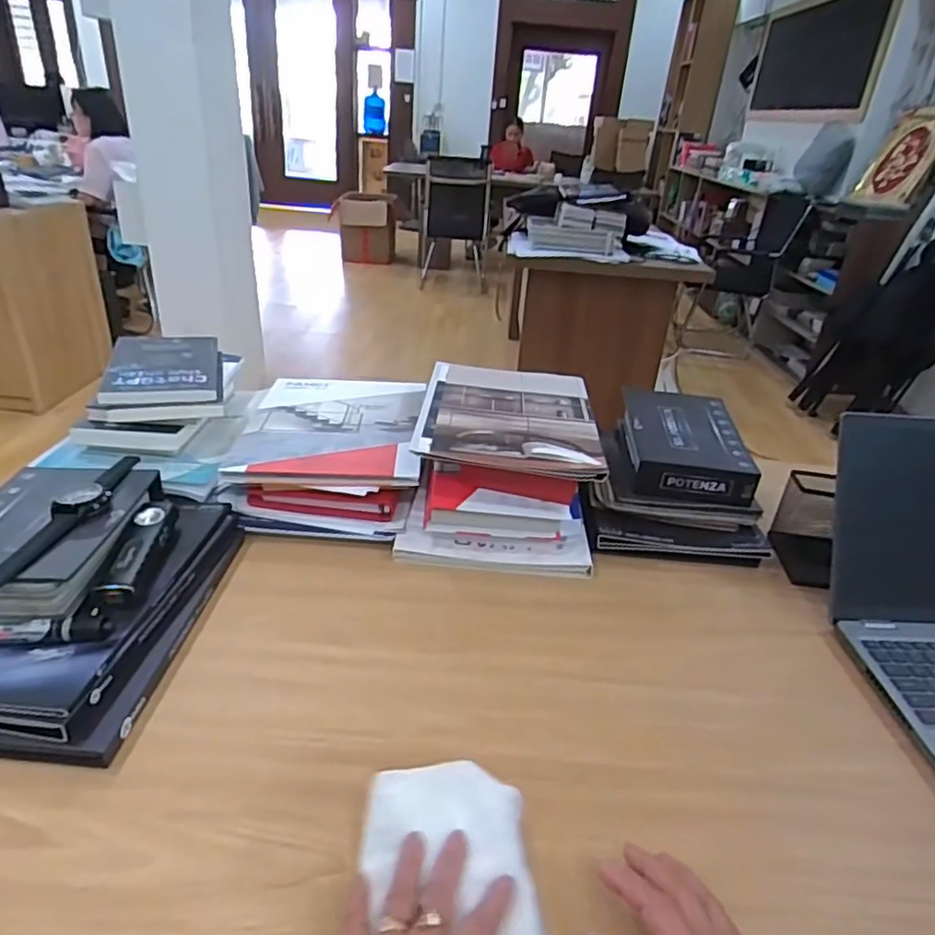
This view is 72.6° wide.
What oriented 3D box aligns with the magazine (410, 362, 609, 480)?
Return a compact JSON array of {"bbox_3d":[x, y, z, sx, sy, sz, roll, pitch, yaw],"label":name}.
[{"bbox_3d":[0.054,-0.074,0.832,0.219,0.016,0.291,6,29,1],"label":"magazine"}]

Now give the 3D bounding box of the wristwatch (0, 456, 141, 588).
[{"bbox_3d":[-0.379,0.043,0.608,0.037,0.019,0.234,7,29,4],"label":"wristwatch"}]

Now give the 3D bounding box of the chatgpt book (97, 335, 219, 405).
[{"bbox_3d":[-0.405,-0.138,0.853,0.129,0.022,0.215,-6,31,-18],"label":"chatgpt book"}]

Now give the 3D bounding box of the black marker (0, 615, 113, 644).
[{"bbox_3d":[-0.368,0.135,0.532,0.129,0.019,0.024,1,30,-8],"label":"black marker"}]

